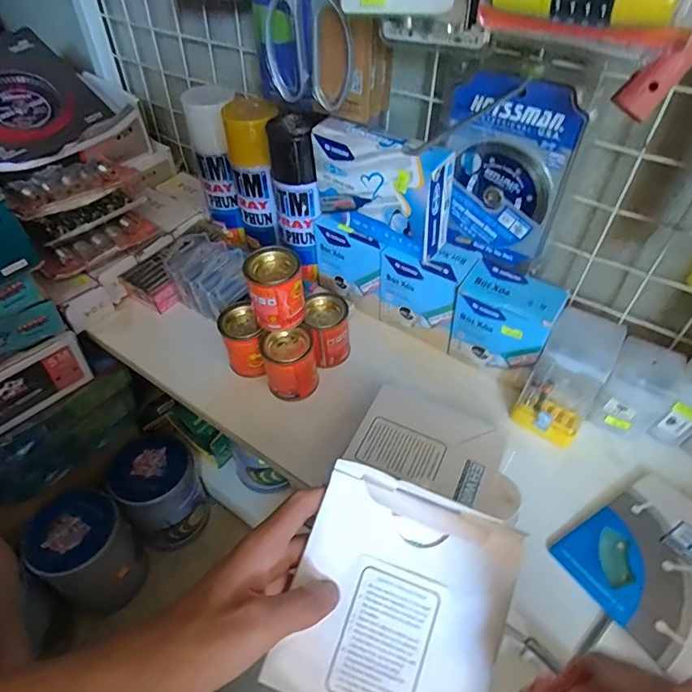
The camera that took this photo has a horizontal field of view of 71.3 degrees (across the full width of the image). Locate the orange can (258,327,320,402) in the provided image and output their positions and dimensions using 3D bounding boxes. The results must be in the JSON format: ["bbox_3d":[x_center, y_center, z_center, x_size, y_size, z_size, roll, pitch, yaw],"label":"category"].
[{"bbox_3d":[-0.059,0.020,0.509,0.055,0.061,0.048,-7,46,-7],"label":"orange can"}]

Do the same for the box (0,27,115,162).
[{"bbox_3d":[-0.423,-0.315,0.614,0.169,0.043,0.205,-39,78,-23],"label":"box"}]

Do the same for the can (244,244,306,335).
[{"bbox_3d":[-0.071,-0.057,0.497,0.052,0.078,0.061,-8,46,-8],"label":"can"}]

